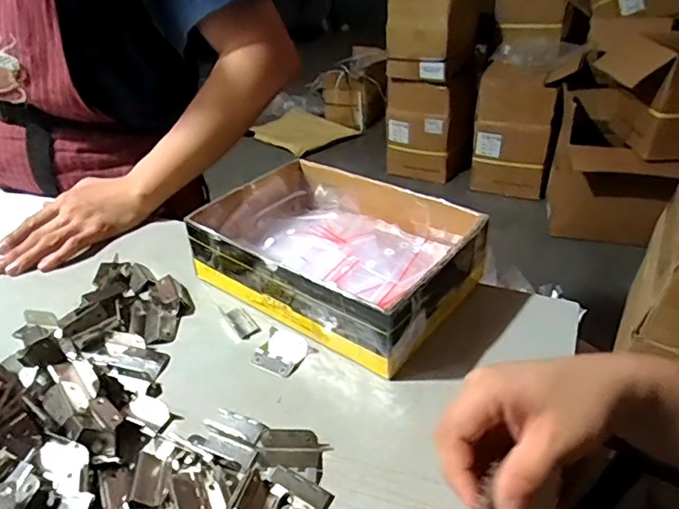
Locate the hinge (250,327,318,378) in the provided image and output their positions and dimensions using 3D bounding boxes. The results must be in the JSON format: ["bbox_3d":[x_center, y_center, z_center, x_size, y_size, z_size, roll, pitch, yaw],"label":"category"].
[{"bbox_3d":[-0.050,0.086,0.480,0.044,0.008,0.047,19,40,28],"label":"hinge"}]

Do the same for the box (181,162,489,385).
[{"bbox_3d":[-0.002,-0.004,0.546,0.250,0.078,0.179,22,41,31],"label":"box"}]

